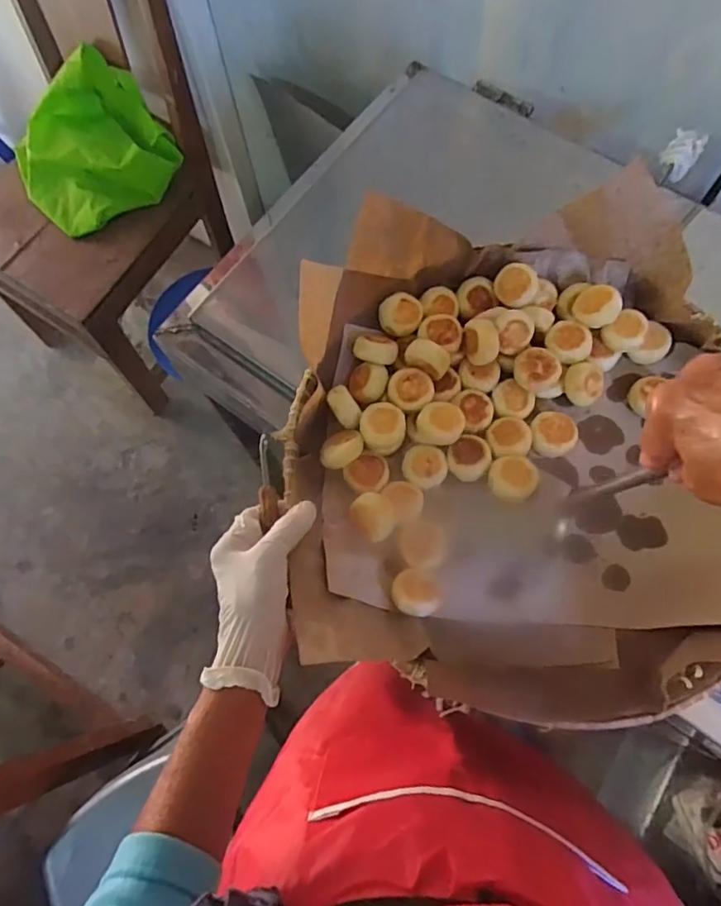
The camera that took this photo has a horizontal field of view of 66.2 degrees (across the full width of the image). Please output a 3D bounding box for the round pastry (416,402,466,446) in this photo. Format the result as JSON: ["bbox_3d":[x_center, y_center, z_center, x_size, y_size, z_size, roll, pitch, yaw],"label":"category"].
[{"bbox_3d":[0.073,-0.027,0.494,0.043,0.025,0.042,-1,71,2],"label":"round pastry"}]

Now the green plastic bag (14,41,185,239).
[{"bbox_3d":[-0.516,-0.581,1.054,0.293,0.183,0.203,-27,72,-7],"label":"green plastic bag"}]

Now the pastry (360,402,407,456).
[{"bbox_3d":[0.020,-0.023,0.499,0.040,0.025,0.041,-1,71,2],"label":"pastry"}]

